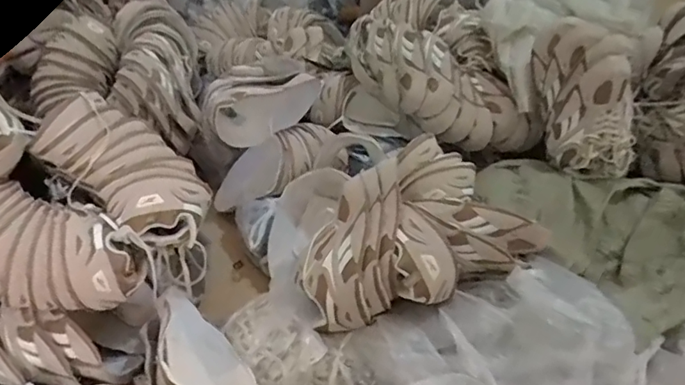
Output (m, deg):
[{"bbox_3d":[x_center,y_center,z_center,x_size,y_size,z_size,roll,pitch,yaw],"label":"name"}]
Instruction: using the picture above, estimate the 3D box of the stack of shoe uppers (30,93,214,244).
[{"bbox_3d":[-0.350,-0.044,0.815,0.317,0.094,0.158,36,48,15],"label":"stack of shoe uppers"}]

